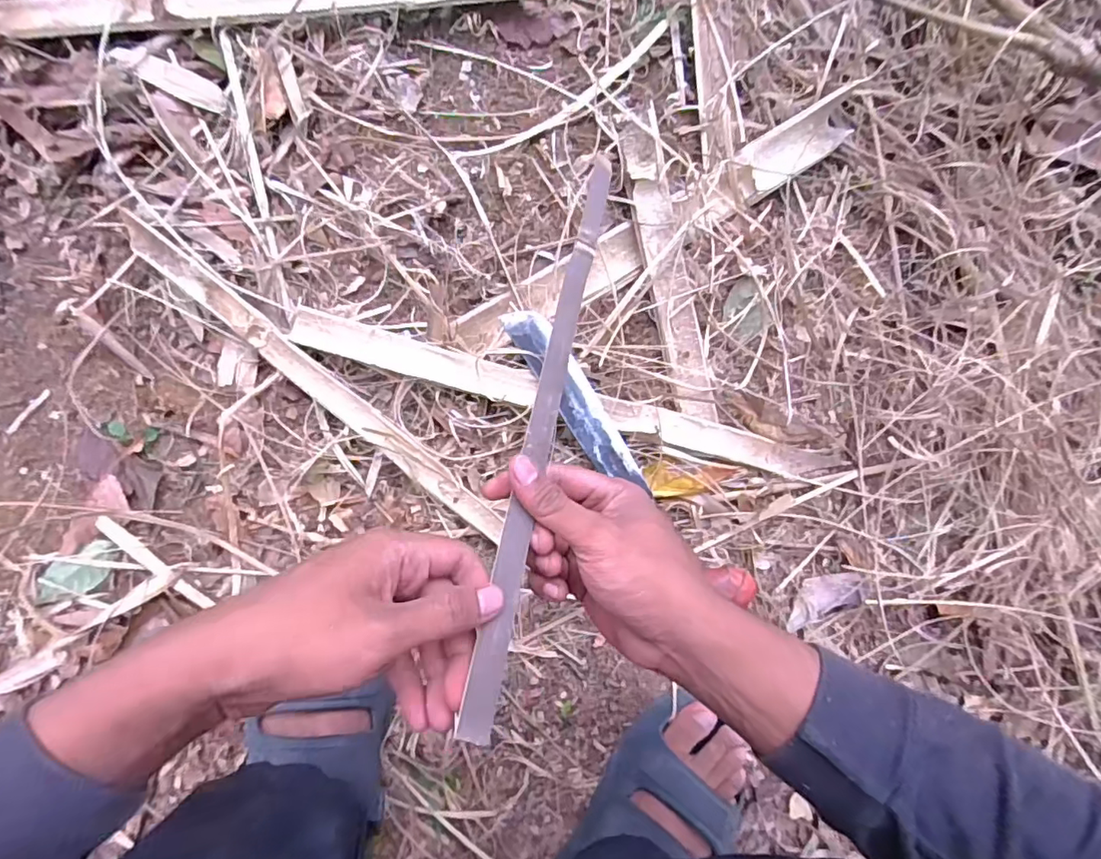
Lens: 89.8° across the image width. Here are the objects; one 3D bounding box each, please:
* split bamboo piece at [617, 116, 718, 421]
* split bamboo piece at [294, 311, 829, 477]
[{"bbox_3d":[0.116,-0.149,0.534,0.039,0.019,0.288,-16,99,-4],"label":"split bamboo piece"},{"bbox_3d":[0.031,-0.025,0.526,0.537,0.017,0.033,14,85,-3],"label":"split bamboo piece"}]

